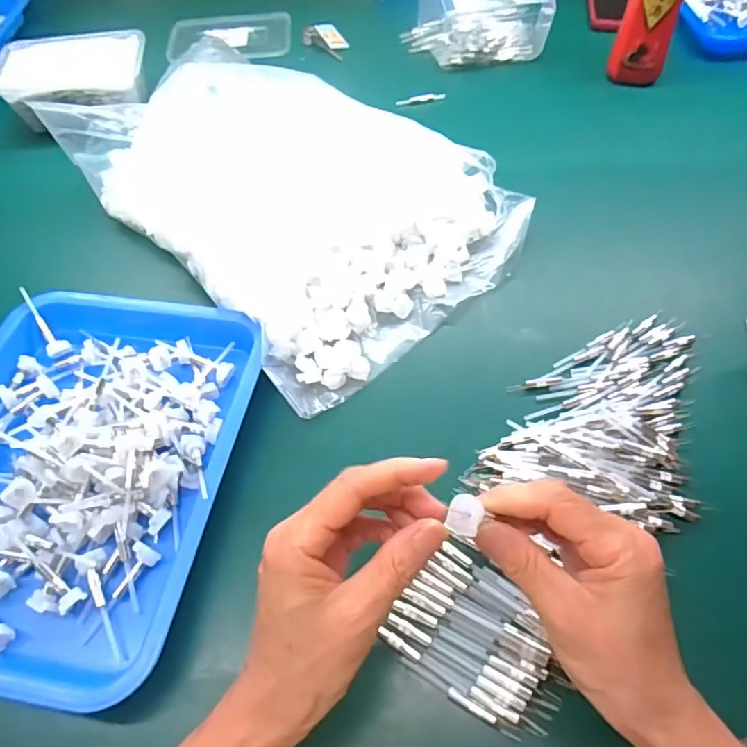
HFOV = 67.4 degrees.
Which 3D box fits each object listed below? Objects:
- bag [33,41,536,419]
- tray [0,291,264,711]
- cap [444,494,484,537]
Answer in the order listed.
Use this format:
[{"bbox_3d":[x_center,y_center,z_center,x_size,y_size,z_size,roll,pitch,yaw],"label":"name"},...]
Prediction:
[{"bbox_3d":[-0.073,-0.191,0.537,0.302,0.083,0.413,-36,61,-20],"label":"bag"},{"bbox_3d":[-0.209,0.058,0.395,0.223,0.034,0.290,6,56,8],"label":"tray"},{"bbox_3d":[0.043,0.066,0.263,0.015,0.008,0.018,16,58,14],"label":"cap"}]

